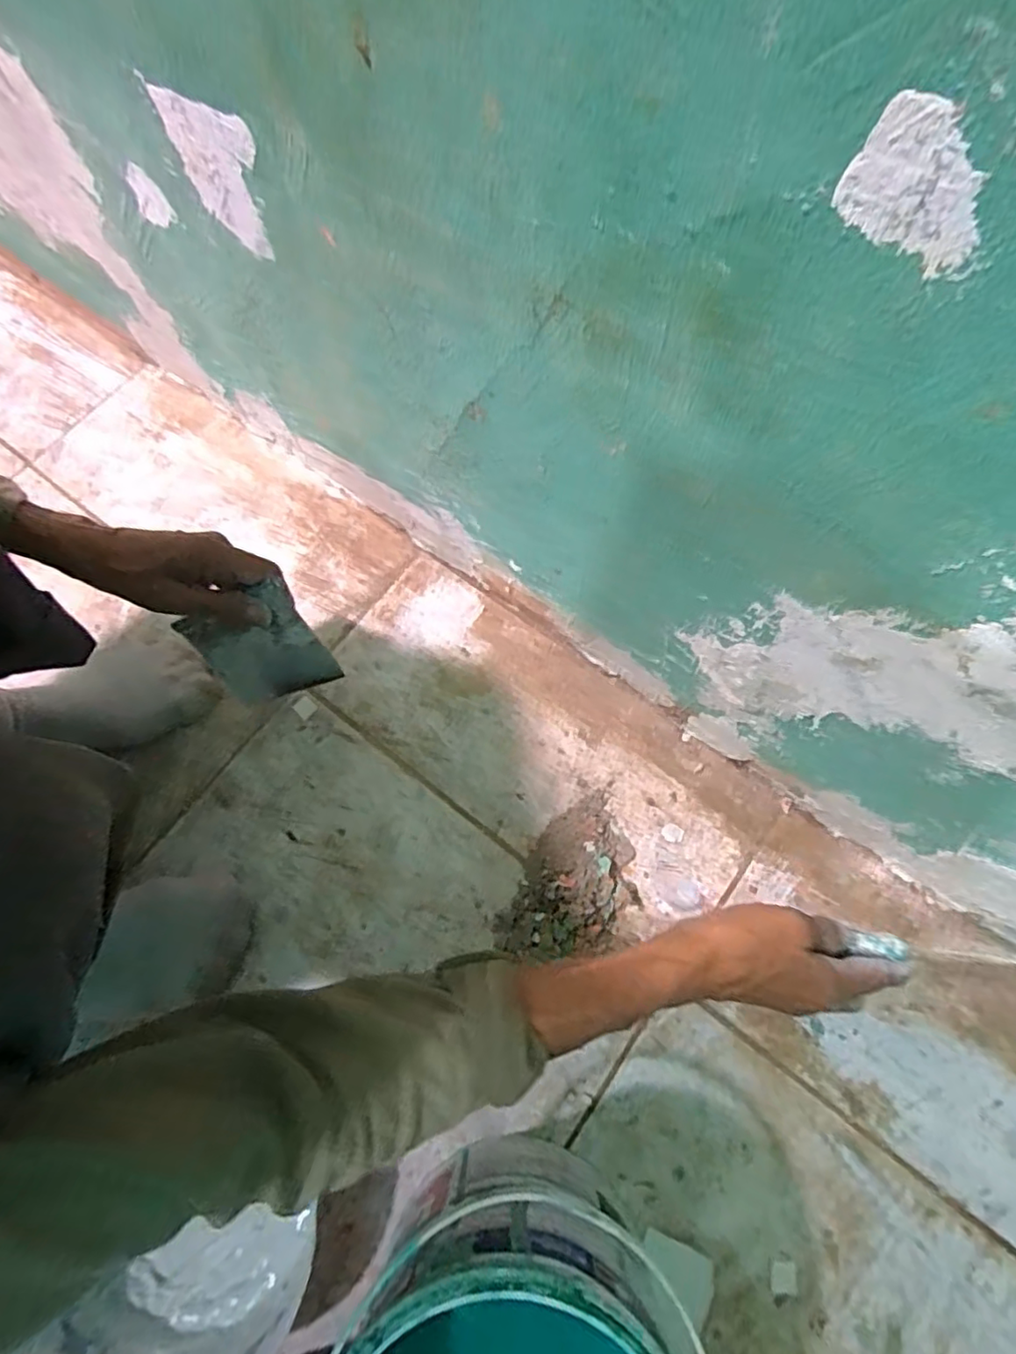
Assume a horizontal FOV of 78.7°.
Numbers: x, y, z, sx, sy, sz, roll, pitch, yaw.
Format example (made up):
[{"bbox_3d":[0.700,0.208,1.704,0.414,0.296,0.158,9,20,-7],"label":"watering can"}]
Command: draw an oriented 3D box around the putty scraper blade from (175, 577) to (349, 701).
[{"bbox_3d":[-0.196,-0.020,0.485,0.114,0.087,0.009,-16,29,26],"label":"putty scraper blade"}]

